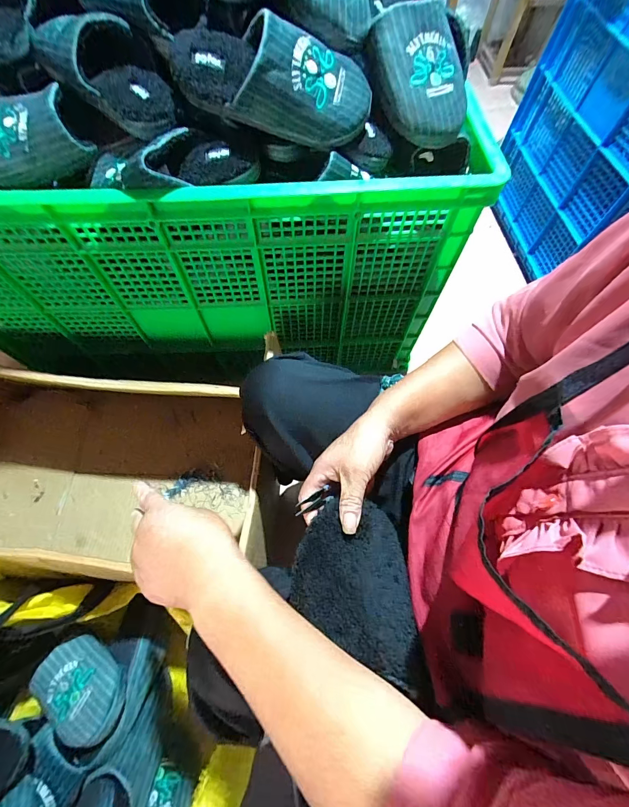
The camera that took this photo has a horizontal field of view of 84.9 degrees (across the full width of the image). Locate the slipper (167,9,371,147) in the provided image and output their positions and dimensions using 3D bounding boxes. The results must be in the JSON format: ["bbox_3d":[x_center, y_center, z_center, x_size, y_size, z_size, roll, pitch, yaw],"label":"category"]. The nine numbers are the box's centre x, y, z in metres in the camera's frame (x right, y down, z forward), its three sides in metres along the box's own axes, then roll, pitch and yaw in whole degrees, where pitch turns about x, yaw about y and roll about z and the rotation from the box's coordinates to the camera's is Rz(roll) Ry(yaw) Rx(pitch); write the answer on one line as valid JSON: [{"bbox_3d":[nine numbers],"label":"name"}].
[{"bbox_3d":[-0.058,-0.418,0.450,0.253,0.106,0.093,7,65,3],"label":"slipper"}]

